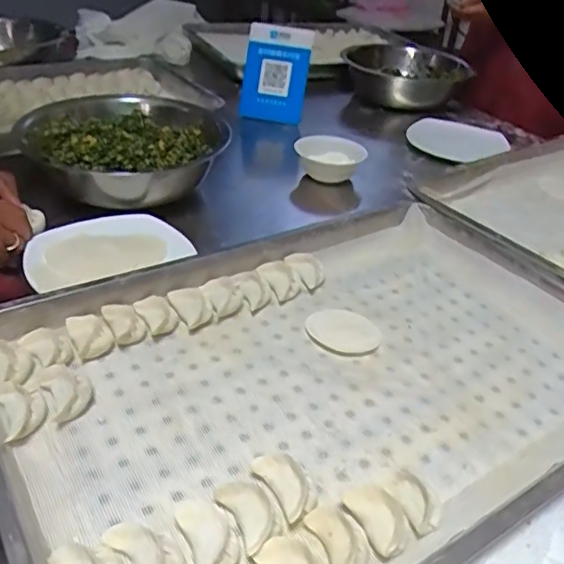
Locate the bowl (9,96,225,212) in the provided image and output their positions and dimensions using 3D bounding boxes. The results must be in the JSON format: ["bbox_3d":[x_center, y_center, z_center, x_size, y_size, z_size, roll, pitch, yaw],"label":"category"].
[{"bbox_3d":[-0.231,-0.198,0.828,0.252,0.082,0.257,-20,43,-32],"label":"bowl"}]

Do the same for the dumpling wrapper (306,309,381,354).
[{"bbox_3d":[0.067,0.050,0.617,0.076,0.004,0.076,4,35,-3],"label":"dumpling wrapper"}]

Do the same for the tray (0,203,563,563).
[{"bbox_3d":[0.050,0.077,0.531,0.574,0.050,0.390,-18,42,-30],"label":"tray"}]

